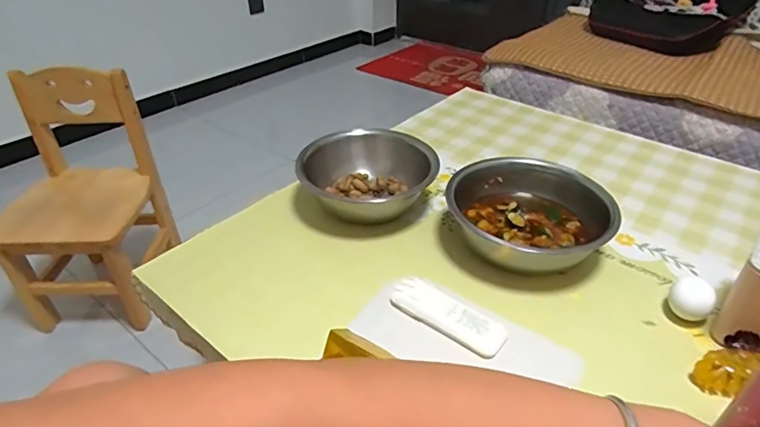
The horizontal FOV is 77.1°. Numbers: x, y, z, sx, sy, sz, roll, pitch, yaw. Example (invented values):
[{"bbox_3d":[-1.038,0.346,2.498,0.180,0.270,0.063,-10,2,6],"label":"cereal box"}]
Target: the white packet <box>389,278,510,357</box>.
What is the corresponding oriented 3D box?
[{"bbox_3d":[0.071,0.108,0.505,0.125,0.008,0.042,28,64,27],"label":"white packet"}]

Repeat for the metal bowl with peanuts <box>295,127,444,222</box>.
[{"bbox_3d":[-0.014,-0.050,0.663,0.169,0.070,0.162,0,36,0],"label":"metal bowl with peanuts"}]

